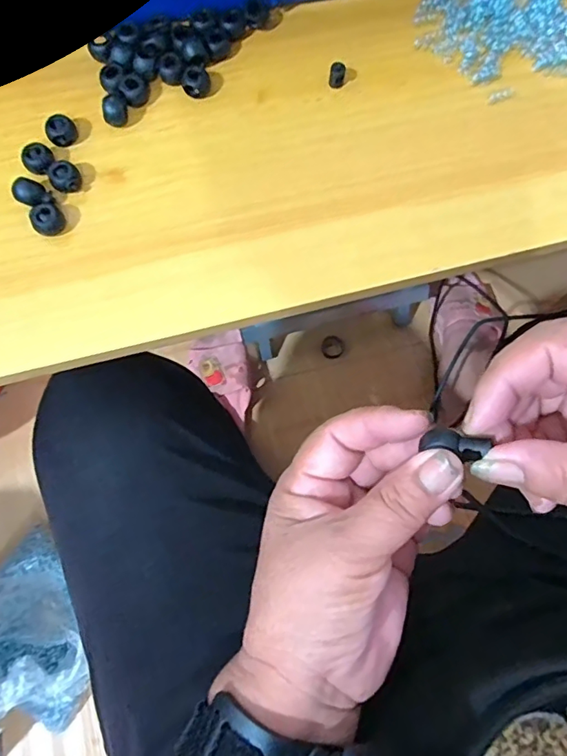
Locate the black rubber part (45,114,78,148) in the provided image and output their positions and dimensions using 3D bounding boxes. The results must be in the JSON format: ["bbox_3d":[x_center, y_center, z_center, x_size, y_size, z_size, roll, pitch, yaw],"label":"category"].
[{"bbox_3d":[-0.133,-0.148,0.302,0.017,0.012,0.014,-18,77,-6],"label":"black rubber part"}]

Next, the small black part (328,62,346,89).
[{"bbox_3d":[0.034,-0.189,0.315,0.010,0.012,0.008,12,75,1],"label":"small black part"}]

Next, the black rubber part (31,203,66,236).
[{"bbox_3d":[-0.135,-0.091,0.289,0.017,0.011,0.017,-29,78,-9],"label":"black rubber part"}]

